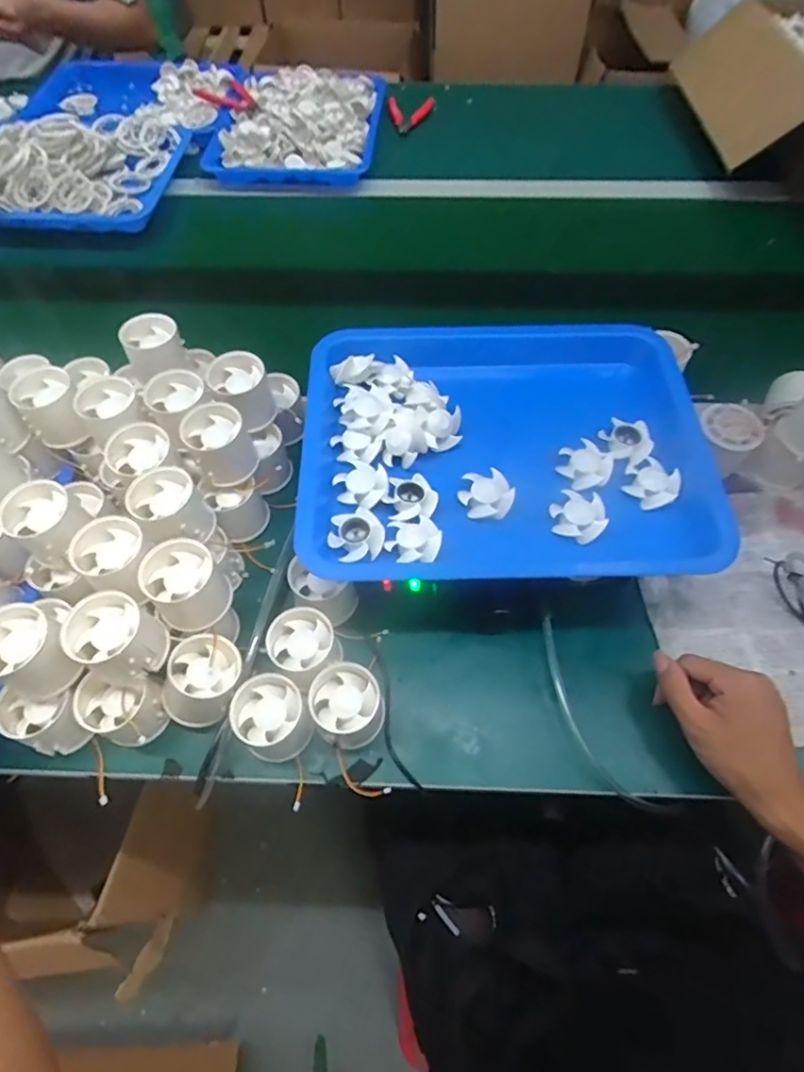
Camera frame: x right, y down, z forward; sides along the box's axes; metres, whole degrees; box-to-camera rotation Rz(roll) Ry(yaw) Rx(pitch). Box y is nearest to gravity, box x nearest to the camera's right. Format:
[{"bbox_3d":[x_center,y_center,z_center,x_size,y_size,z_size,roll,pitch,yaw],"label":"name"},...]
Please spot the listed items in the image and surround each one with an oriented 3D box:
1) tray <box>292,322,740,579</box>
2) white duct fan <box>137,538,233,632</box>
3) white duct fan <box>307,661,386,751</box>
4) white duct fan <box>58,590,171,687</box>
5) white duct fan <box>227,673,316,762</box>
[{"bbox_3d":[0.087,-0.083,0.484,0.340,0.035,0.273,-1,59,0],"label":"tray"},{"bbox_3d":[-0.160,0.038,0.417,0.052,0.050,0.052,0,59,1],"label":"white duct fan"},{"bbox_3d":[-0.041,0.131,0.428,0.052,0.049,0.052,0,59,1],"label":"white duct fan"},{"bbox_3d":[-0.201,0.072,0.396,0.053,0.047,0.052,0,59,1],"label":"white duct fan"},{"bbox_3d":[-0.097,0.138,0.423,0.053,0.048,0.051,0,59,1],"label":"white duct fan"}]

